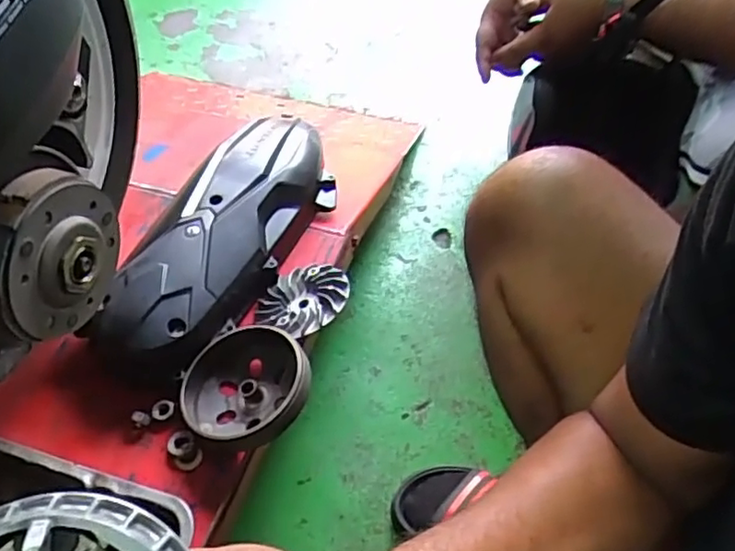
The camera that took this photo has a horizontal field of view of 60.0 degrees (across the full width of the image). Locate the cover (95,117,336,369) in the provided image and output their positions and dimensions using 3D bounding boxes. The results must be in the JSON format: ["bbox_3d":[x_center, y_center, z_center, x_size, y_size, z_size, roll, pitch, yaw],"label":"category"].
[{"bbox_3d":[-0.158,-0.057,0.769,0.131,0.076,0.402,22,55,18],"label":"cover"}]

